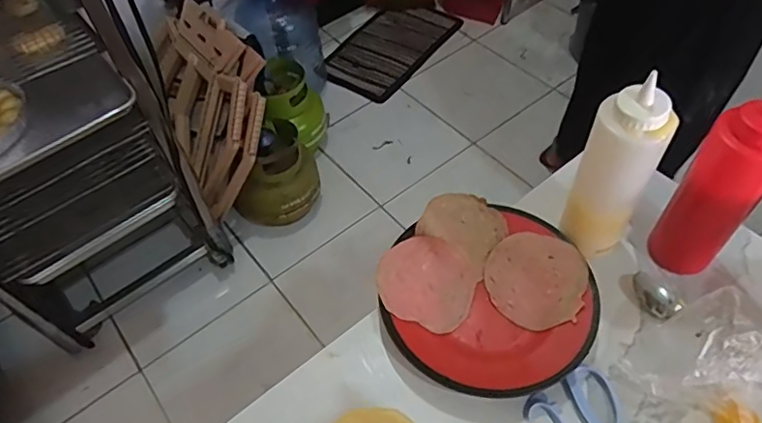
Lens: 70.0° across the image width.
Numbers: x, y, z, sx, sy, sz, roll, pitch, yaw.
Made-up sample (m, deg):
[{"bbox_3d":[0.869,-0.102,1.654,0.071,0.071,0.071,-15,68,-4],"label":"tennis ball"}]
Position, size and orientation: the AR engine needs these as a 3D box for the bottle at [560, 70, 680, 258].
[{"bbox_3d":[0.223,-0.033,0.524,0.066,0.191,0.054,-10,53,-3],"label":"bottle"}]

